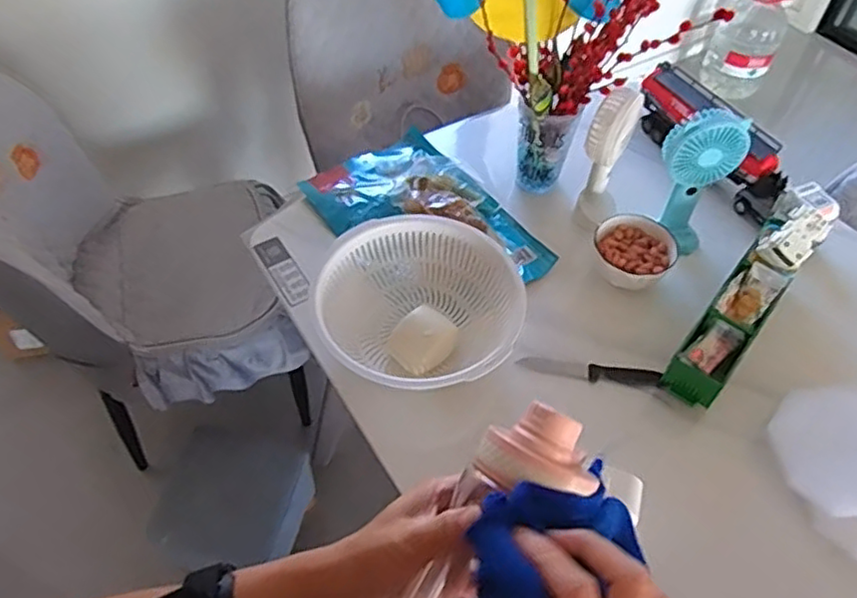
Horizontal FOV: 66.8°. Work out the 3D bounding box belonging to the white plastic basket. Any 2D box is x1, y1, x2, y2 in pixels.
[{"bbox_3d":[-0.010,0.021,0.829,0.238,0.123,0.235,1,52,-1],"label":"white plastic basket"}]

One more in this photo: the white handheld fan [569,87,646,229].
[{"bbox_3d":[0.244,-0.186,0.902,0.063,0.210,0.082,19,54,13],"label":"white handheld fan"}]

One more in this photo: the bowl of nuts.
[{"bbox_3d":[0.282,-0.061,0.902,0.107,0.049,0.109,1,52,-1],"label":"bowl of nuts"}]

